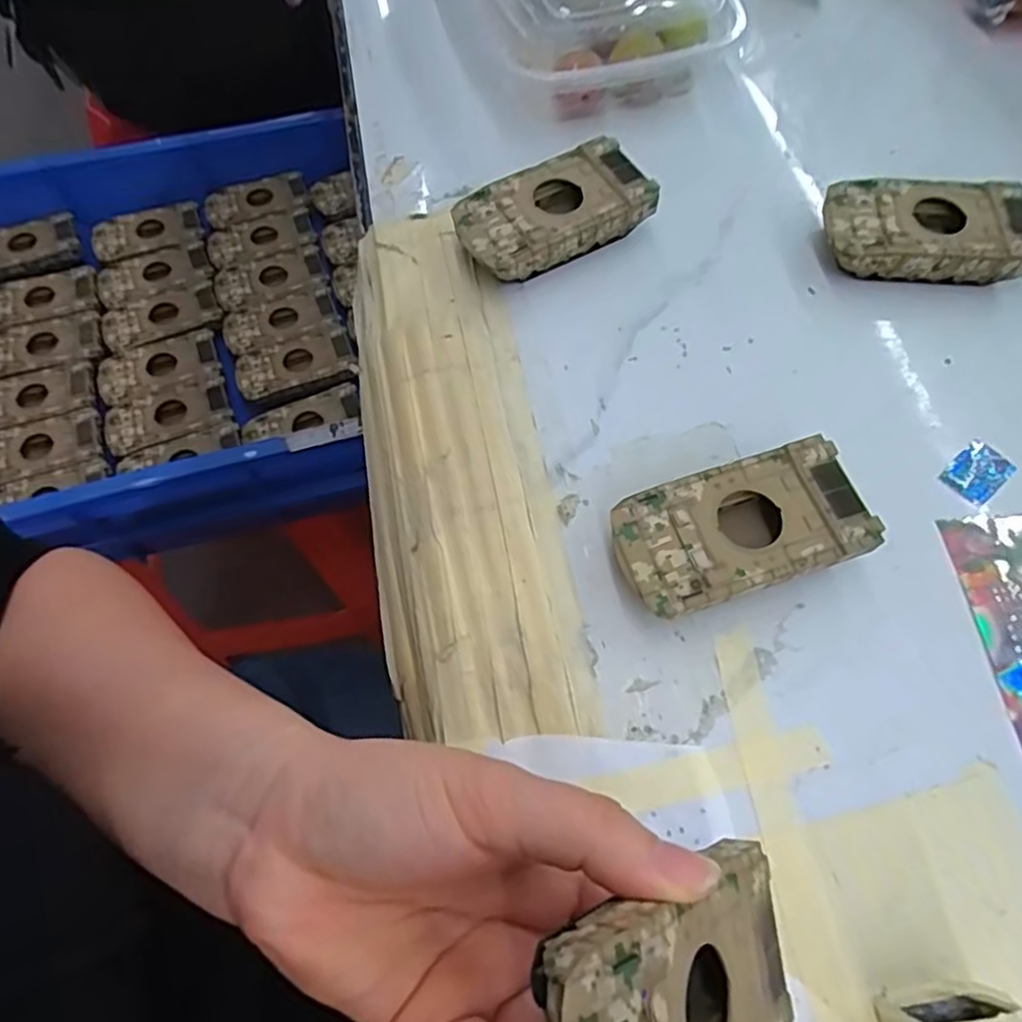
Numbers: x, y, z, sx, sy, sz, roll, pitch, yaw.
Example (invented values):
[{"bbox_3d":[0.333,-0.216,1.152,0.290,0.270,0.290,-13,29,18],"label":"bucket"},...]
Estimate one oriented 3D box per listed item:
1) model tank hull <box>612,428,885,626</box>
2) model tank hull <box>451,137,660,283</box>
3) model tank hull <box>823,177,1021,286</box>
[{"bbox_3d":[0.090,0.010,0.276,0.096,0.025,0.050,-17,66,-6],"label":"model tank hull"},{"bbox_3d":[0.021,-0.148,0.349,0.093,0.027,0.049,-27,67,-10],"label":"model tank hull"},{"bbox_3d":[0.205,-0.139,0.343,0.095,0.025,0.051,5,65,4],"label":"model tank hull"}]

